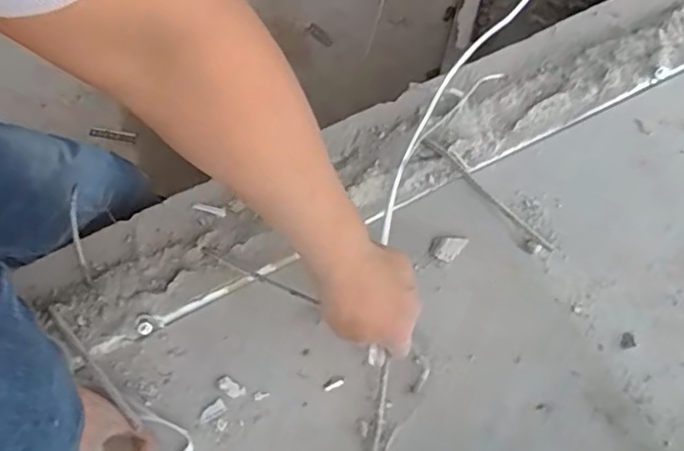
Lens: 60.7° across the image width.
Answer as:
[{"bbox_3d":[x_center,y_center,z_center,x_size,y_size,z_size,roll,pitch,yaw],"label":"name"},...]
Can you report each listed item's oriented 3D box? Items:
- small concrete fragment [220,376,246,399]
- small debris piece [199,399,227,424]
[{"bbox_3d":[-0.109,0.160,0.576,0.028,0.004,0.014,28,71,14],"label":"small concrete fragment"},{"bbox_3d":[-0.127,0.181,0.568,0.028,0.004,0.013,-35,70,-12],"label":"small debris piece"}]

